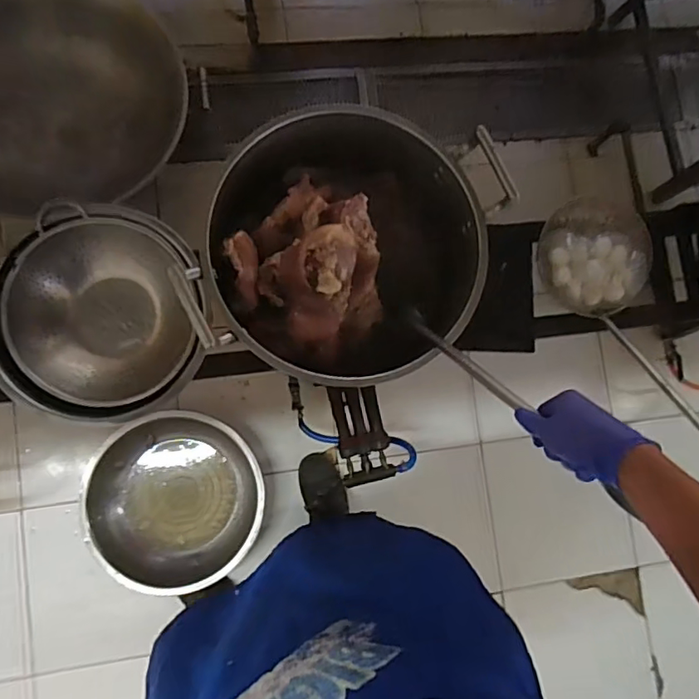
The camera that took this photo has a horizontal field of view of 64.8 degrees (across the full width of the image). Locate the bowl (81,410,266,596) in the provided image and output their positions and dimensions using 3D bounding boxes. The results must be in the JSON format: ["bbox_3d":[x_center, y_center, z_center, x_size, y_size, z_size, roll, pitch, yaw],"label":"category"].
[{"bbox_3d":[-0.417,0.363,1.344,0.395,0.115,0.417,0,87,-8],"label":"bowl"}]

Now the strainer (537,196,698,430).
[{"bbox_3d":[0.609,-0.025,1.176,0.260,0.165,0.691,-9,61,-8],"label":"strainer"}]

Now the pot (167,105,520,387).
[{"bbox_3d":[-0.006,-0.161,0.882,0.421,0.267,0.418,20,82,-5],"label":"pot"}]

